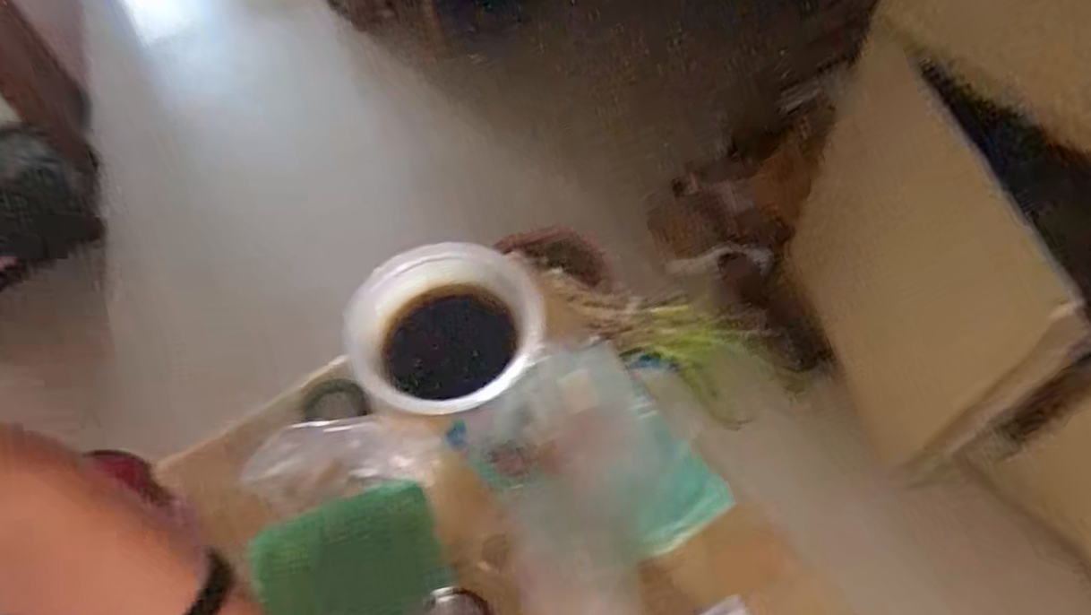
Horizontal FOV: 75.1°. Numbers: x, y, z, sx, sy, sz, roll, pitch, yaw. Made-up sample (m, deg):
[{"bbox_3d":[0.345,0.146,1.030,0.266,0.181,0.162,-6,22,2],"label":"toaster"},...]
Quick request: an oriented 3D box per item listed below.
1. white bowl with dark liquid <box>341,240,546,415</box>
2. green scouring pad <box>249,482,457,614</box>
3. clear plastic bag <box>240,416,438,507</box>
[{"bbox_3d":[-0.118,0.045,0.929,0.244,0.124,0.230,-2,59,3],"label":"white bowl with dark liquid"},{"bbox_3d":[-0.203,0.289,0.760,0.193,0.007,0.157,-20,81,-7],"label":"green scouring pad"},{"bbox_3d":[-0.234,0.170,0.786,0.203,0.038,0.080,-7,59,0],"label":"clear plastic bag"}]

